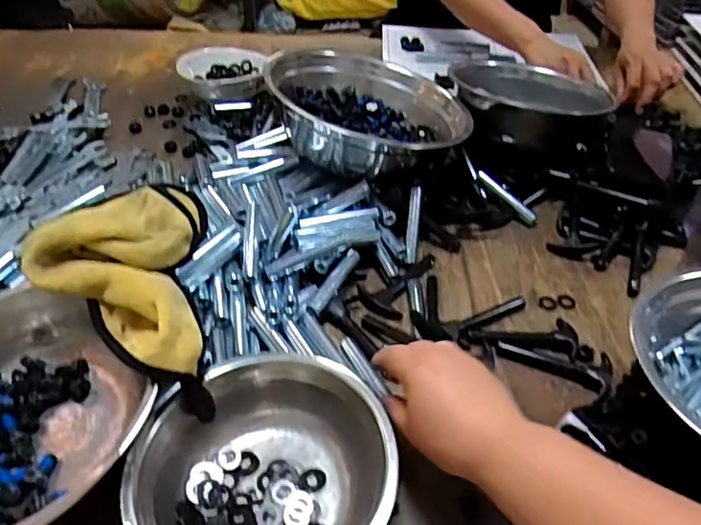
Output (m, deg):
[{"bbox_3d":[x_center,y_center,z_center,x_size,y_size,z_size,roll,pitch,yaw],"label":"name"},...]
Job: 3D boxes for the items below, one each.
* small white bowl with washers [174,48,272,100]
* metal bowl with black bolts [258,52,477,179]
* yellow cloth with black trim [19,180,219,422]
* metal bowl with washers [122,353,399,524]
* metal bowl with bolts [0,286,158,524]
[{"bbox_3d":[-0.197,-0.283,0.927,0.130,0.059,0.124,3,40,-2],"label":"small white bowl with washers"},{"bbox_3d":[0.019,-0.178,0.736,0.217,0.100,0.179,28,46,25],"label":"metal bowl with black bolts"},{"bbox_3d":[-0.198,0.007,0.516,0.141,0.081,0.258,-6,41,-12],"label":"yellow cloth with black trim"},{"bbox_3d":[-0.064,0.154,0.430,0.177,0.072,0.168,3,40,-2],"label":"metal bowl with washers"},{"bbox_3d":[-0.255,0.126,0.445,0.188,0.088,0.186,3,40,-2],"label":"metal bowl with bolts"}]

